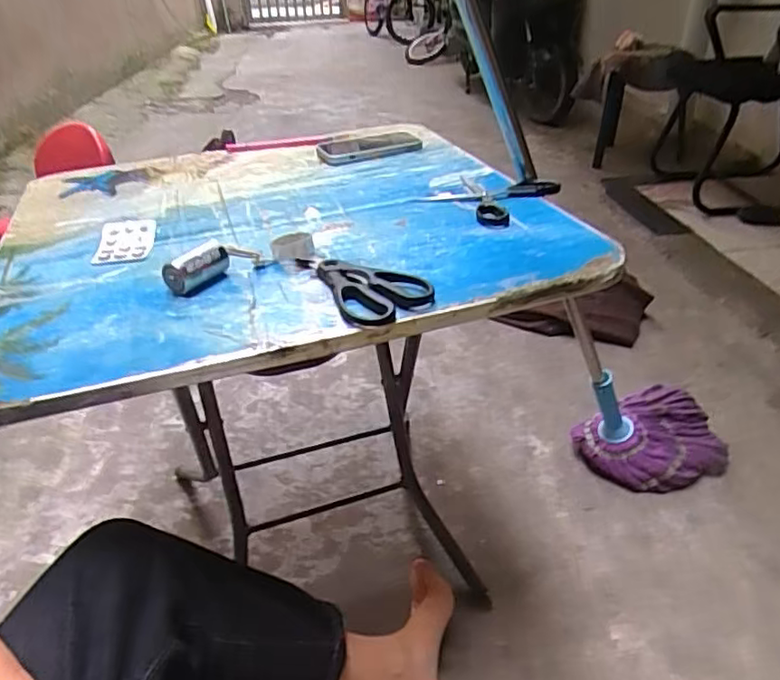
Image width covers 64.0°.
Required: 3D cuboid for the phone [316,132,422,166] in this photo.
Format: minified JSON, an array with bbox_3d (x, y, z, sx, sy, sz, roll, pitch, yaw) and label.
[{"bbox_3d":[-0.031,-0.289,0.932,0.147,0.017,0.088,-12,34,-14],"label":"phone"}]

